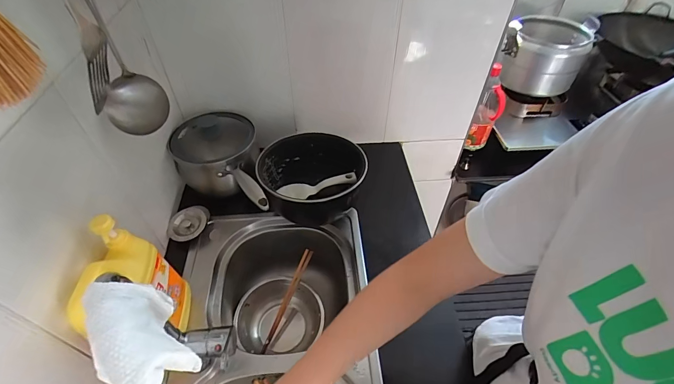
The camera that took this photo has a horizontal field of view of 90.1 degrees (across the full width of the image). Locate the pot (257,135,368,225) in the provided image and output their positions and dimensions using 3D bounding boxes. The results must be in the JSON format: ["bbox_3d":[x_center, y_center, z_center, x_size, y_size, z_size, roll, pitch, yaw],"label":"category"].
[{"bbox_3d":[-0.053,-0.032,0.776,0.228,0.126,0.209,0,47,0],"label":"pot"}]

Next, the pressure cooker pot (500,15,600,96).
[{"bbox_3d":[0.666,-0.453,1.082,0.222,0.170,0.268,24,51,20],"label":"pressure cooker pot"}]

